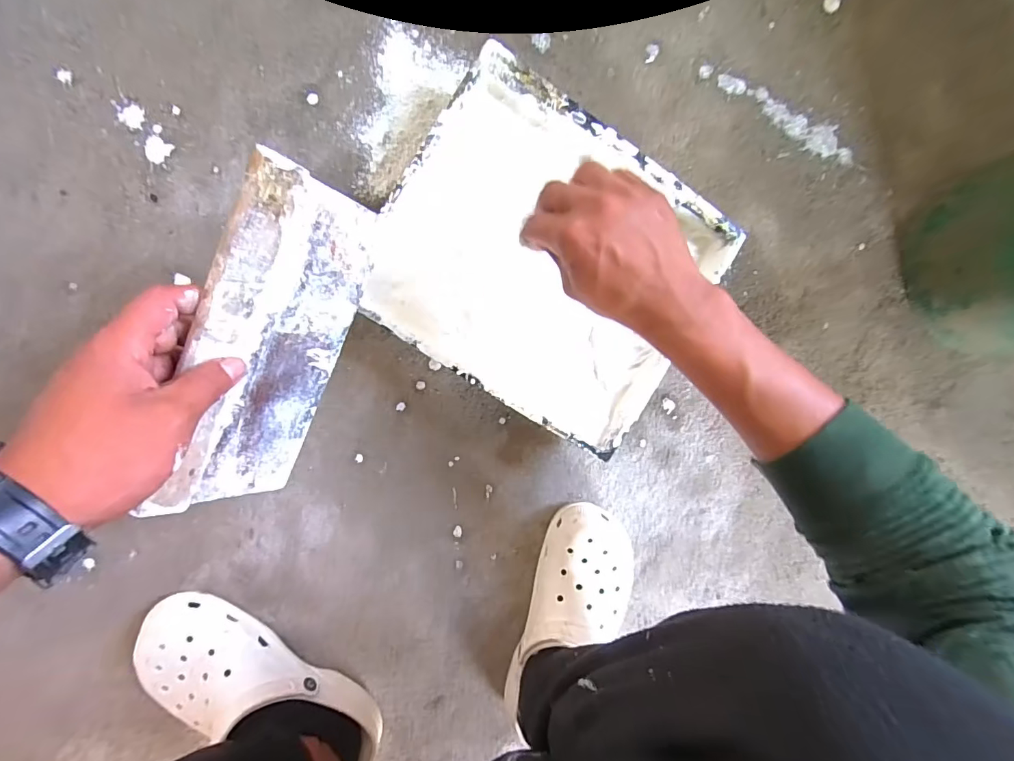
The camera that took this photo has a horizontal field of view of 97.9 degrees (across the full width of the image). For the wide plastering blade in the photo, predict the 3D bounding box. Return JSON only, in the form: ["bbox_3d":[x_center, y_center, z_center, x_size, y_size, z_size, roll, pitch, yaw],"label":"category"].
[{"bbox_3d":[-0.169,-0.020,0.321,0.007,0.111,0.245,28,99,23],"label":"wide plastering blade"}]

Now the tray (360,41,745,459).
[{"bbox_3d":[0.040,-0.121,0.476,0.321,0.074,0.282,33,89,-10],"label":"tray"}]

